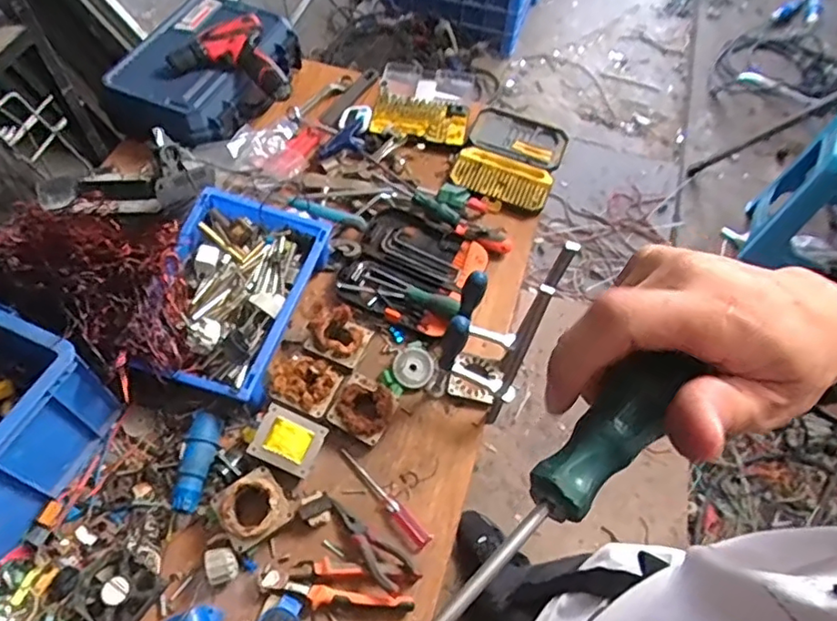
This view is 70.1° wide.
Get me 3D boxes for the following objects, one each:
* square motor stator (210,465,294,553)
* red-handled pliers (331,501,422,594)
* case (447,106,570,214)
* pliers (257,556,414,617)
[{"bbox_3d":[-0.212,0.253,0.766,0.082,0.040,0.081,-32,75,-16],"label":"square motor stator"},{"bbox_3d":[-0.063,0.302,0.769,0.143,0.030,0.048,38,63,20],"label":"red-handled pliers"},{"bbox_3d":[0.181,-0.302,1.164,0.184,0.031,0.230,20,59,10],"label":"case"},{"bbox_3d":[-0.104,0.347,0.753,0.189,0.029,0.051,7,57,2],"label":"pliers"}]

